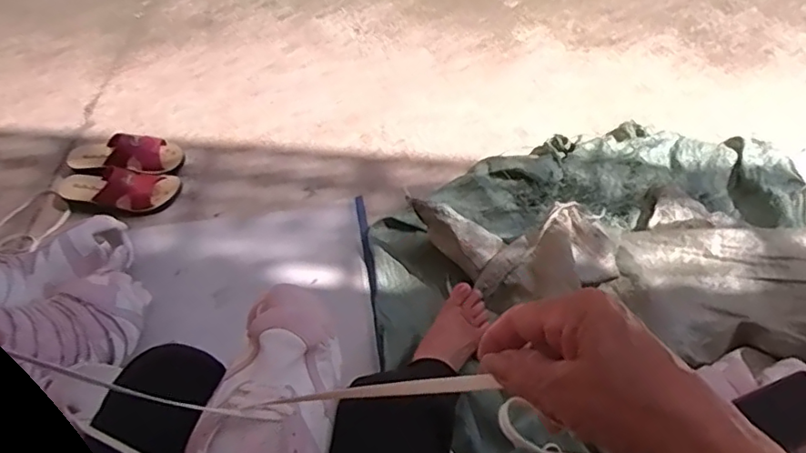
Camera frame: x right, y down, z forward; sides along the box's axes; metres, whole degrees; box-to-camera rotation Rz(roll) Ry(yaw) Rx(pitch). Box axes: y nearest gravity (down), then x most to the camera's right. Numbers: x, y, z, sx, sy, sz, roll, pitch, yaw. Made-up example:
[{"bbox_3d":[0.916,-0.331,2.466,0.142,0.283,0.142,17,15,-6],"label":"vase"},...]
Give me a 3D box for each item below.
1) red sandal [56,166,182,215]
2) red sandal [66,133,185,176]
[{"bbox_3d":[-0.547,-0.069,1.082,0.221,0.067,0.085,-2,56,-3],"label":"red sandal"},{"bbox_3d":[-0.557,-0.137,1.127,0.217,0.069,0.076,-6,56,-6],"label":"red sandal"}]

